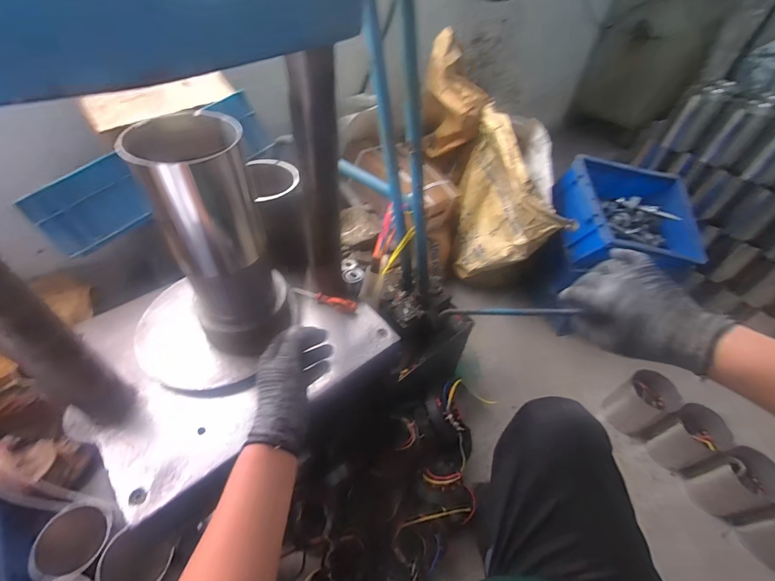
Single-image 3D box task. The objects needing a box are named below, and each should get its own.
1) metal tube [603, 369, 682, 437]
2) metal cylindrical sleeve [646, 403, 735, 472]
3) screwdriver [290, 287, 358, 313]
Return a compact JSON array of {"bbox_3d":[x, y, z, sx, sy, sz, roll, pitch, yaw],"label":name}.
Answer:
[{"bbox_3d":[0.727,0.318,1.041,0.133,0.168,0.121,2,48,-2],"label":"metal tube"},{"bbox_3d":[0.803,0.394,0.972,0.126,0.157,0.116,2,48,-2],"label":"metal cylindrical sleeve"},{"bbox_3d":[-0.124,0.012,0.700,0.133,0.030,0.022,16,49,10],"label":"screwdriver"}]

